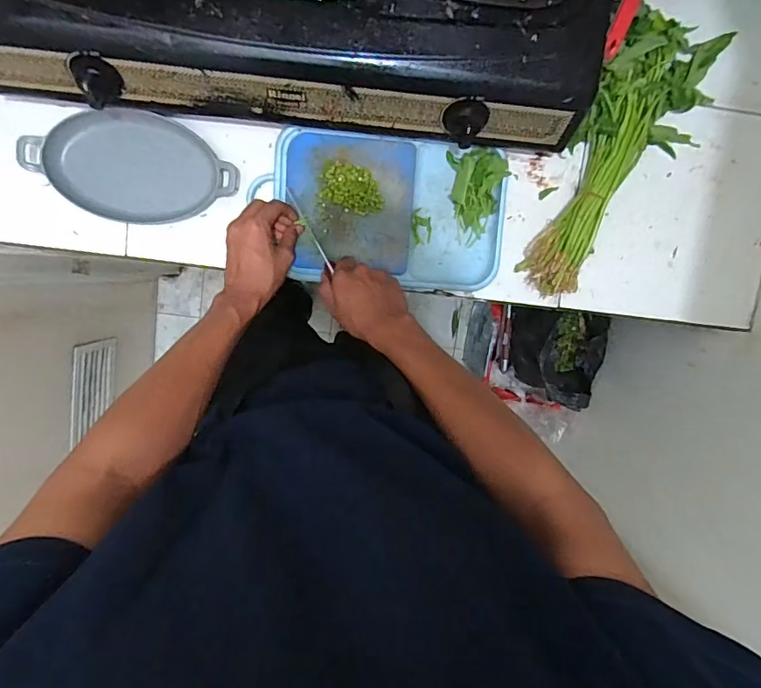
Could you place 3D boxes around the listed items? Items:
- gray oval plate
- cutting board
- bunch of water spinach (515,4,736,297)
[{"bbox_3d":[-0.312,-0.225,0.614,0.248,0.023,0.133,5,98,-5],"label":"gray oval plate"},{"bbox_3d":[0.012,-0.174,0.643,0.302,0.028,0.186,3,100,-7],"label":"cutting board"},{"bbox_3d":[0.324,-0.238,0.639,0.157,0.050,0.375,20,97,-7],"label":"bunch of water spinach"}]

